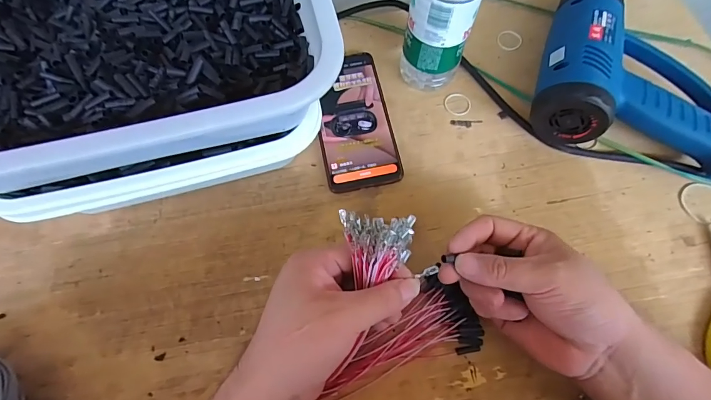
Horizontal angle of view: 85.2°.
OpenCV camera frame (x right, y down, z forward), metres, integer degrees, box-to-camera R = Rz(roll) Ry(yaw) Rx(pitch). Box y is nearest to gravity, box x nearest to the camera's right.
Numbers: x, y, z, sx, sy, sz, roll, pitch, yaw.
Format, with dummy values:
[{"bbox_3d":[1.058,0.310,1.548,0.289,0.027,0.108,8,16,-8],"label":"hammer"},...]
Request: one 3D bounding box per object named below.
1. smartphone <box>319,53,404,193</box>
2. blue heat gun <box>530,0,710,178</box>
[{"bbox_3d":[-0.002,-0.087,0.421,0.077,0.015,0.156,-10,67,-3],"label":"smartphone"},{"bbox_3d":[0.312,-0.143,0.404,0.220,0.078,0.226,19,69,9],"label":"blue heat gun"}]

